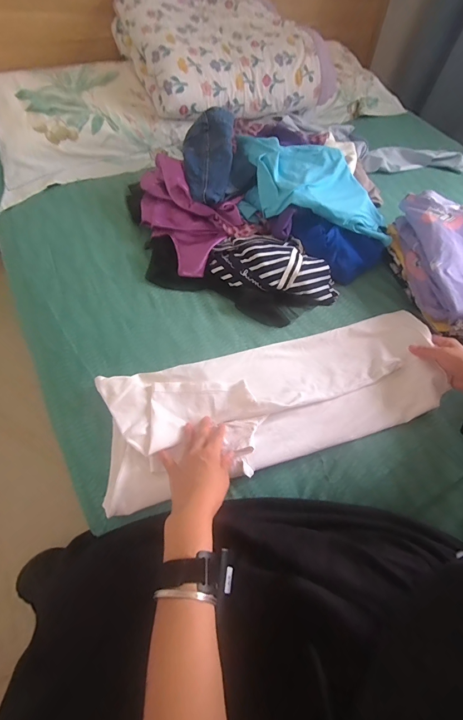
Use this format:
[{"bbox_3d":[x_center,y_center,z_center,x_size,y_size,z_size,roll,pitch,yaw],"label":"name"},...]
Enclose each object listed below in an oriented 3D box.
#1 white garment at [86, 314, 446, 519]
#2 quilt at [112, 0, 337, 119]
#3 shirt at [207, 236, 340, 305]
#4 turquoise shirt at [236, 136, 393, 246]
[{"bbox_3d":[0.082,0.056,0.552,0.581,0.051,0.211,-13,60,-10],"label":"white garment"},{"bbox_3d":[-0.014,-0.928,0.958,0.553,0.154,0.427,-21,61,-18],"label":"quilt"},{"bbox_3d":[0.091,-0.190,0.677,0.269,0.069,0.128,6,58,-1],"label":"shirt"},{"bbox_3d":[0.178,-0.382,0.720,0.365,0.087,0.217,13,57,4],"label":"turquoise shirt"}]

